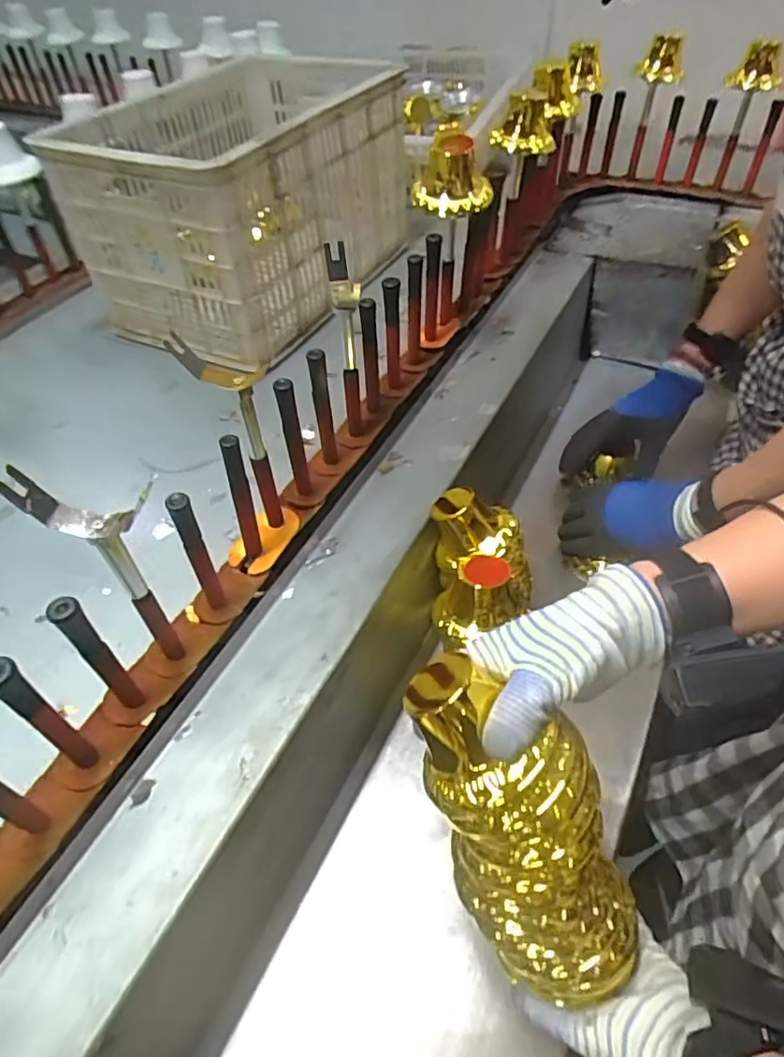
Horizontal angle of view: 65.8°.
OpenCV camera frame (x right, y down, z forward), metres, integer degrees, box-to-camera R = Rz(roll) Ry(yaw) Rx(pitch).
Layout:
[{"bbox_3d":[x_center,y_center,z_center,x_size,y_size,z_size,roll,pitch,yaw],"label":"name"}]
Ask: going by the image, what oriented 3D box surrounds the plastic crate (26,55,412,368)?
[{"bbox_3d":[-0.202,-0.492,0.890,0.325,0.247,0.437,18,52,22],"label":"plastic crate"}]

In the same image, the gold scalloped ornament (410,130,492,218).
[{"bbox_3d":[0.066,-0.386,0.665,0.087,0.079,0.072,2,48,9],"label":"gold scalloped ornament"}]

